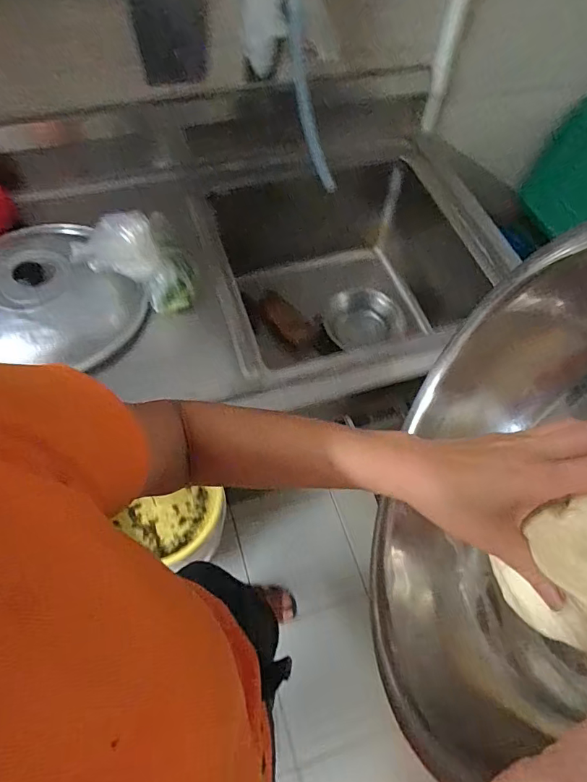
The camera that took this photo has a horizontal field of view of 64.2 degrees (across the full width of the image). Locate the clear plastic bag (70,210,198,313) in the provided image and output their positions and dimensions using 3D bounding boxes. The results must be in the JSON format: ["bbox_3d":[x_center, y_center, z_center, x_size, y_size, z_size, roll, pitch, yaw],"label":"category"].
[{"bbox_3d":[-0.248,-0.206,0.756,0.173,0.129,0.118,-26,66,-17],"label":"clear plastic bag"}]

